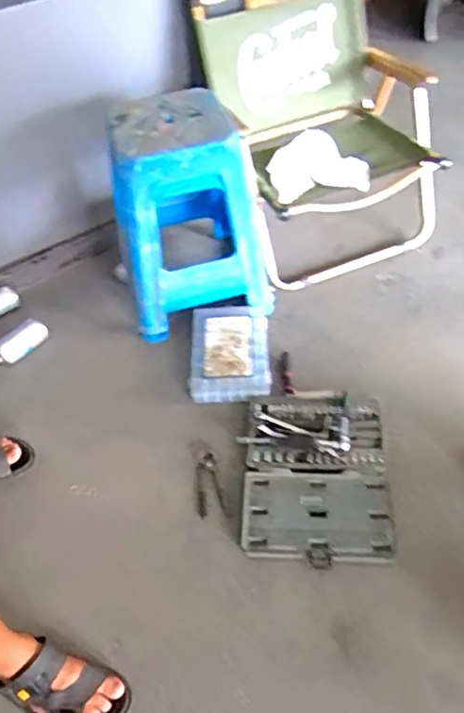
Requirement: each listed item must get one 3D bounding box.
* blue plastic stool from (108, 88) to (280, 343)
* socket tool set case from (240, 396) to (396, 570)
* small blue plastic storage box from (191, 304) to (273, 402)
[{"bbox_3d":[-0.103,-0.369,1.439,0.348,0.460,0.356,-12,49,-6],"label":"blue plastic stool"},{"bbox_3d":[0.175,0.244,1.199,0.288,0.055,0.371,1,49,5],"label":"socket tool set case"},{"bbox_3d":[-0.005,-0.012,1.409,0.185,0.051,0.268,-3,49,2],"label":"small blue plastic storage box"}]

